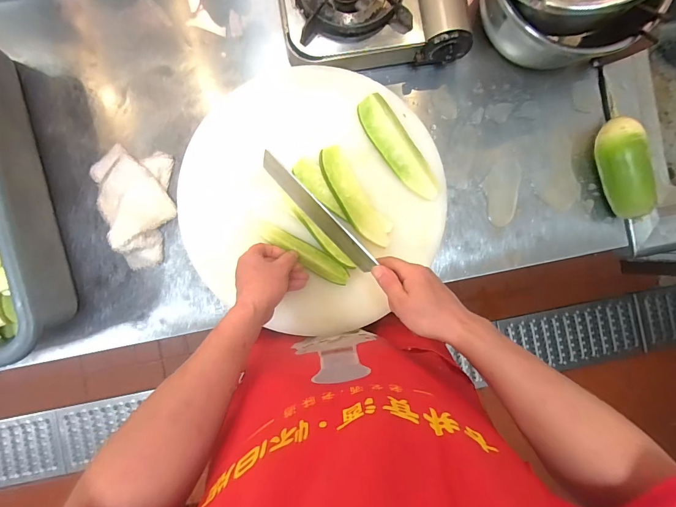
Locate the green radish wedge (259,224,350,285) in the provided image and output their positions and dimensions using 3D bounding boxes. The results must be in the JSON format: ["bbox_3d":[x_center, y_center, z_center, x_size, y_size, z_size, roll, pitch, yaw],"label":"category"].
[{"bbox_3d":[-0.051,0.000,0.547,0.152,0.018,0.033,31,88,3],"label":"green radish wedge"}]

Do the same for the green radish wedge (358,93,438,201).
[{"bbox_3d":[0.095,-0.159,0.539,0.046,0.034,0.174,-36,91,-3],"label":"green radish wedge"}]

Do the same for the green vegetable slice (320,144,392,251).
[{"bbox_3d":[0.025,-0.086,0.550,0.051,0.016,0.170,-35,91,-3],"label":"green vegetable slice"}]

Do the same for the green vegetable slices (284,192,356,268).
[{"bbox_3d":[-0.032,-0.030,0.545,0.017,0.018,0.149,-44,91,-3],"label":"green vegetable slices"}]

